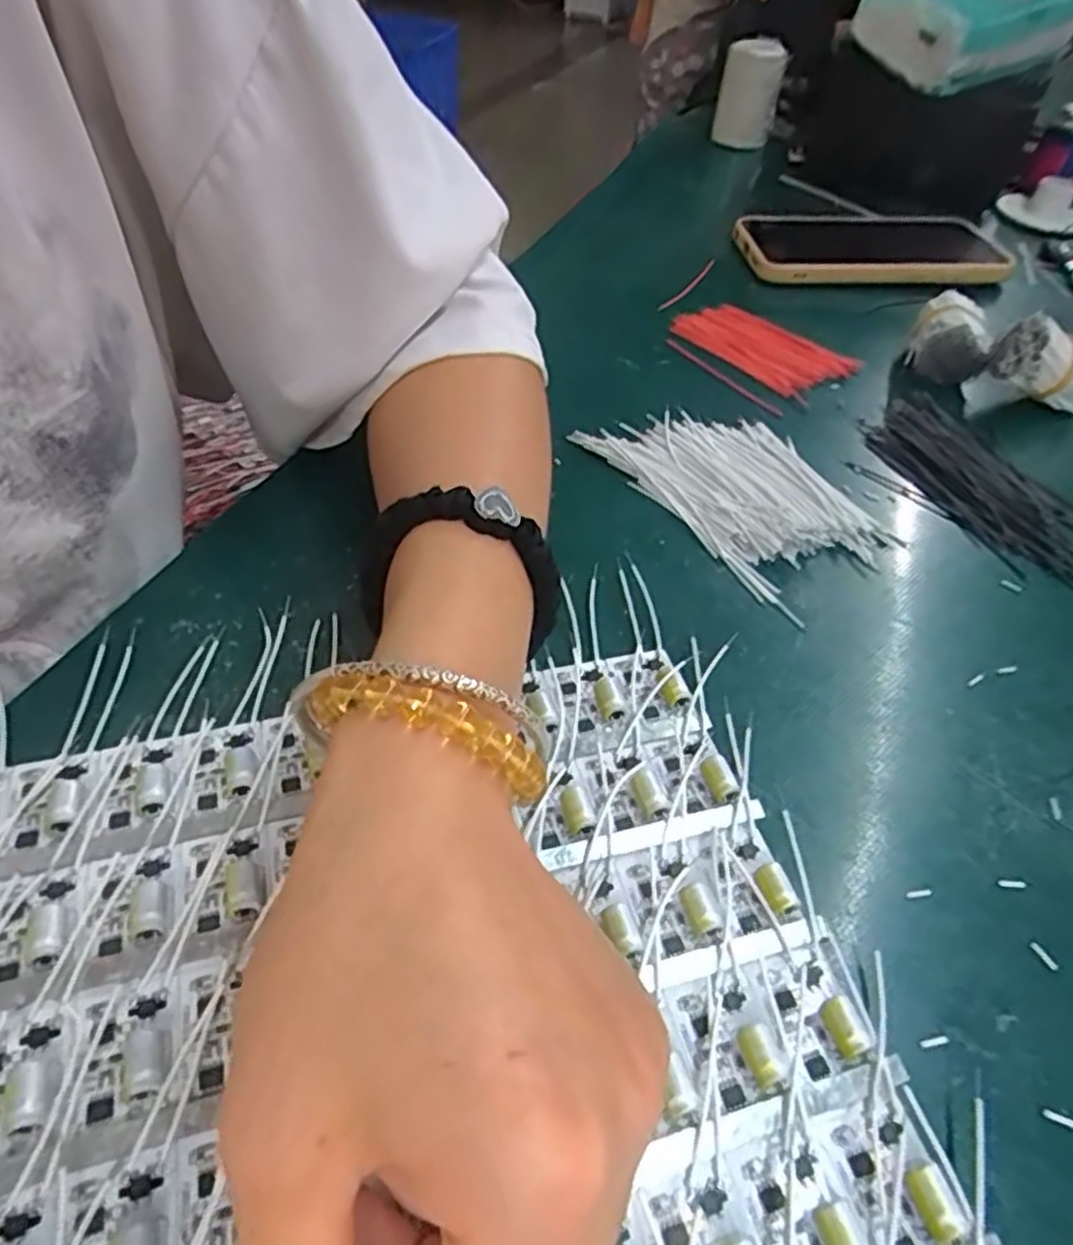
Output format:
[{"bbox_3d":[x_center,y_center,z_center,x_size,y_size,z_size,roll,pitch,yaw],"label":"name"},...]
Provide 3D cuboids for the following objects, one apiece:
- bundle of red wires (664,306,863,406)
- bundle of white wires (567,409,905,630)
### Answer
[{"bbox_3d":[0.123,-0.153,0.417,0.049,0.008,0.093,-34,60,-31],"label":"bundle of red wires"},{"bbox_3d":[0.090,-0.062,0.328,0.082,0.010,0.117,-27,56,-27],"label":"bundle of white wires"}]

